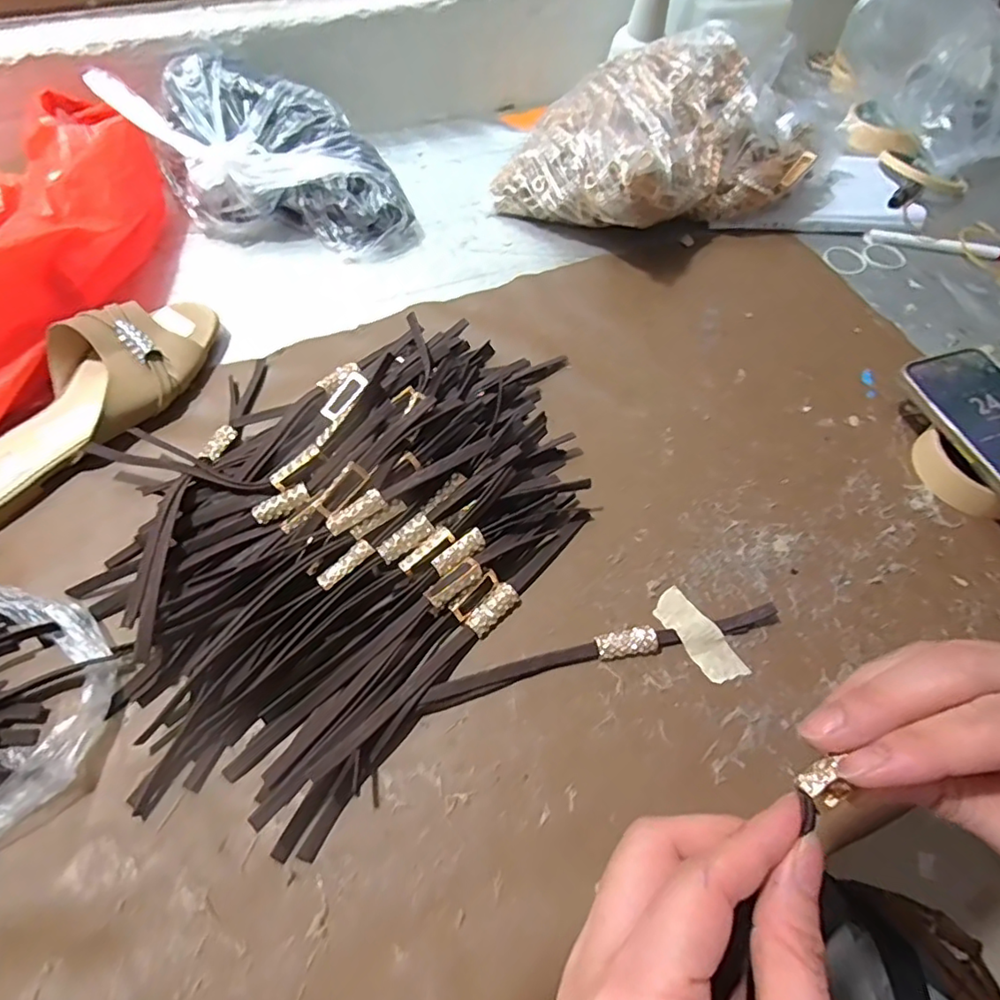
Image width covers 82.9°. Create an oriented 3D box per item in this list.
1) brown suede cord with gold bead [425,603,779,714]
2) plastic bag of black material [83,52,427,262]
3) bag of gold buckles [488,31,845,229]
[{"bbox_3d":[0.061,0.087,0.330,0.216,0.010,0.017,-11,58,-9],"label":"brown suede cord with gold bead"},{"bbox_3d":[-0.222,-0.322,0.541,0.262,0.092,0.160,38,63,20],"label":"plastic bag of black material"},{"bbox_3d":[0.160,-0.344,0.551,0.299,0.119,0.173,-22,61,-16],"label":"bag of gold buckles"}]

